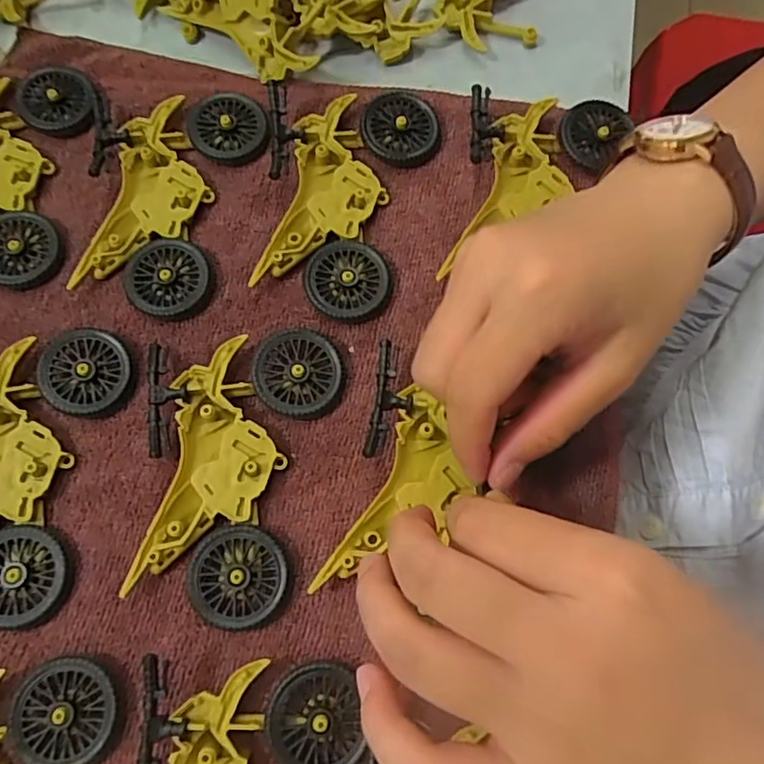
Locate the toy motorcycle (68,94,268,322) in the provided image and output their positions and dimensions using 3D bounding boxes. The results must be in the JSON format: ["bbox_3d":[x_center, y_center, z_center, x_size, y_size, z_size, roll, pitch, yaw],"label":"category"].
[{"bbox_3d":[-0.104,-0.088,0.278,0.076,0.016,0.115,10,72,4],"label":"toy motorcycle"}]

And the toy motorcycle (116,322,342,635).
[{"bbox_3d":[-0.060,0.034,0.239,0.073,0.012,0.114,6,72,3],"label":"toy motorcycle"}]

